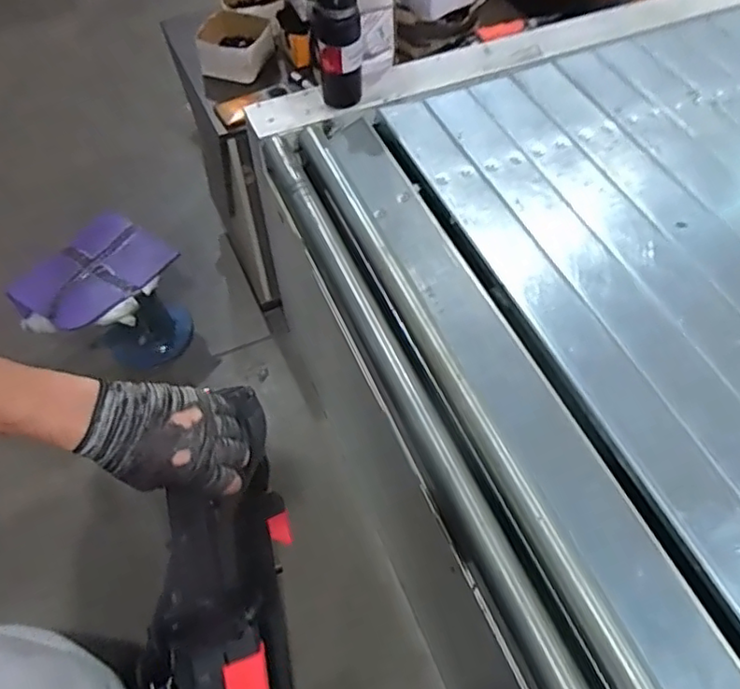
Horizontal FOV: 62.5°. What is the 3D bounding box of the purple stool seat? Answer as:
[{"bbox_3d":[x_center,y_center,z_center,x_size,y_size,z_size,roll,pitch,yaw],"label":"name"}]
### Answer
[{"bbox_3d":[-0.676,-0.183,1.466,0.281,0.059,0.341,35,64,20],"label":"purple stool seat"}]

